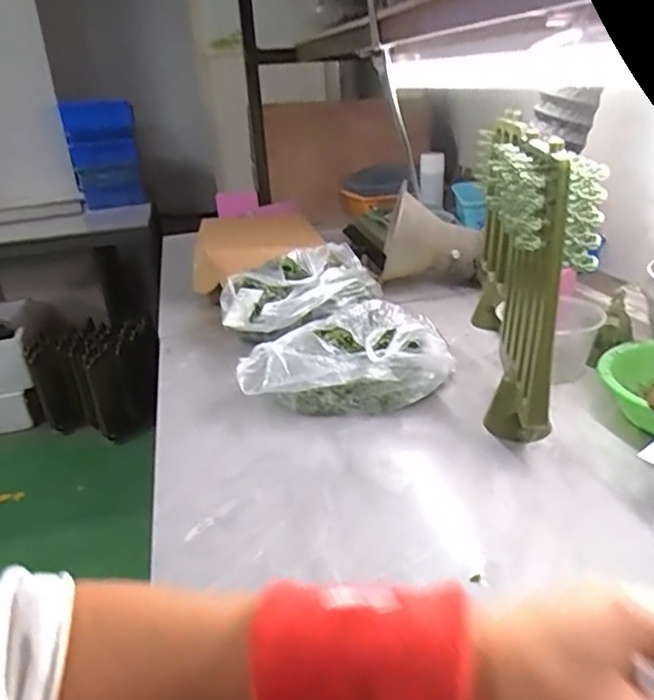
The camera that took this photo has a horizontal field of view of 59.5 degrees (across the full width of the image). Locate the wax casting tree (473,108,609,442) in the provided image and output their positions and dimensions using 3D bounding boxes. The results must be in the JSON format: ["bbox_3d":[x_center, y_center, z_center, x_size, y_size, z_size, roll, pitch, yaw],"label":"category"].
[{"bbox_3d":[0.216,-0.050,0.628,0.083,0.327,0.170,0,25,7],"label":"wax casting tree"}]

